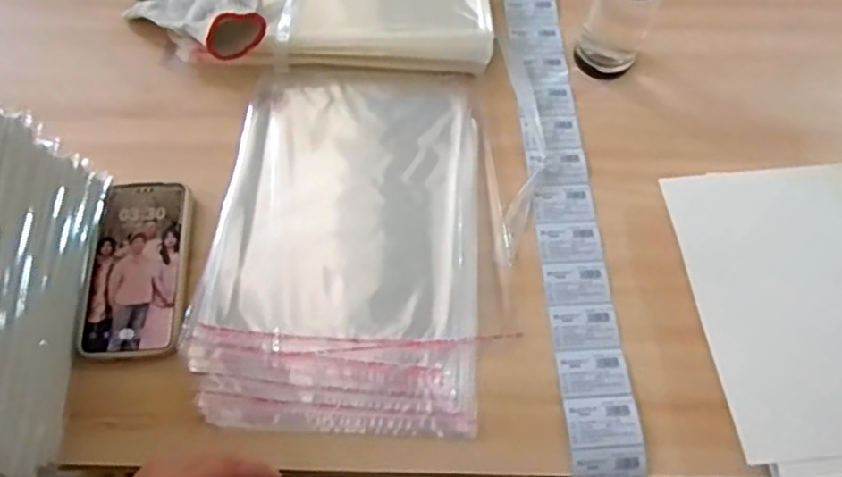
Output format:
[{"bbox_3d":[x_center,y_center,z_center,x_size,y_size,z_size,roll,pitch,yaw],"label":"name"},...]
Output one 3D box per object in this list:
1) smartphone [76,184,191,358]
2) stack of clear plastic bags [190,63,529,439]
[{"bbox_3d":[-0.251,0.024,0.570,0.079,0.012,0.162,-2,64,-2],"label":"smartphone"},{"bbox_3d":[-0.058,-0.006,0.594,0.264,0.014,0.353,1,64,0],"label":"stack of clear plastic bags"}]

